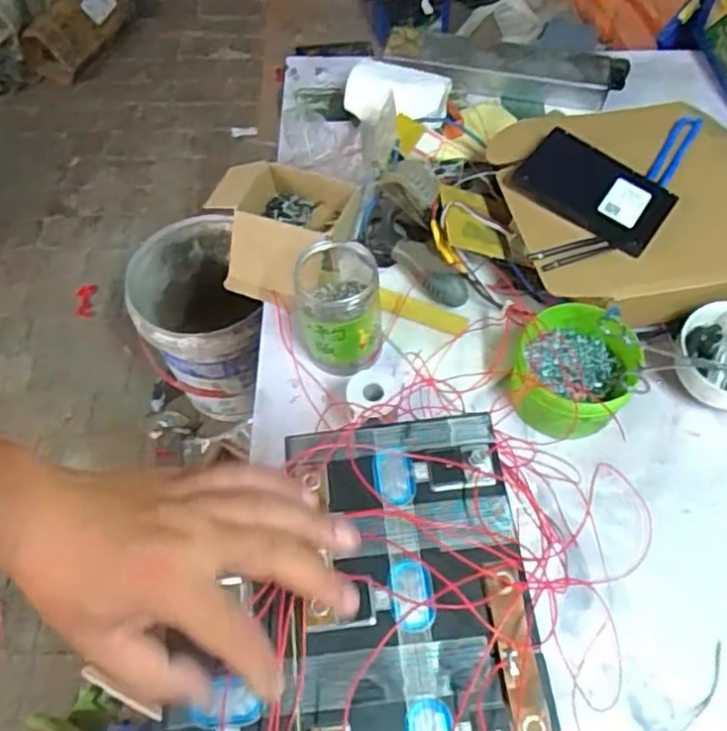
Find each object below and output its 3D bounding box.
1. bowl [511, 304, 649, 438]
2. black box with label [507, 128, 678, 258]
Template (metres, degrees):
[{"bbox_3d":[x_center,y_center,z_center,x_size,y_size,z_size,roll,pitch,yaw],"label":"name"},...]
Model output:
[{"bbox_3d":[0.208,0.012,0.688,0.119,0.084,0.133,21,62,13],"label":"bowl"},{"bbox_3d":[0.254,-0.195,0.752,0.162,0.027,0.107,35,66,20],"label":"black box with label"}]

